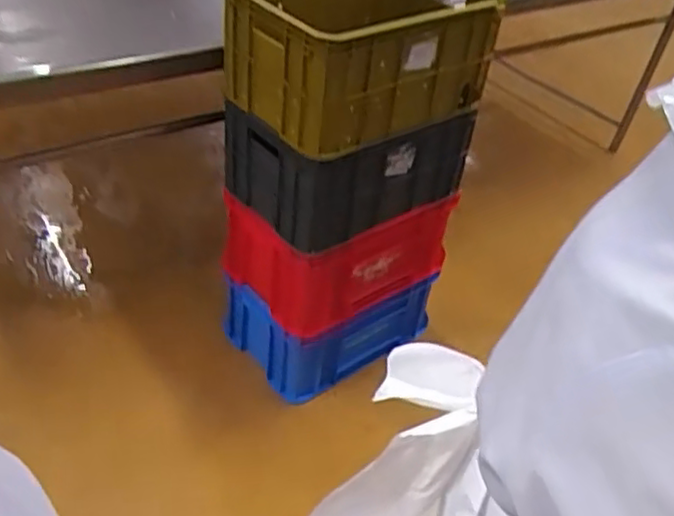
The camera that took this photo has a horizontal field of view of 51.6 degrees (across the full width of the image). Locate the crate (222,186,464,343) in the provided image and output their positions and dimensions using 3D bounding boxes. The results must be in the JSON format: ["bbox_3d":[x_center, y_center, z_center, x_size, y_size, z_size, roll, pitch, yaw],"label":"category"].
[{"bbox_3d":[-0.005,-0.035,1.826,0.497,0.282,0.334,-23,48,-32],"label":"crate"}]

